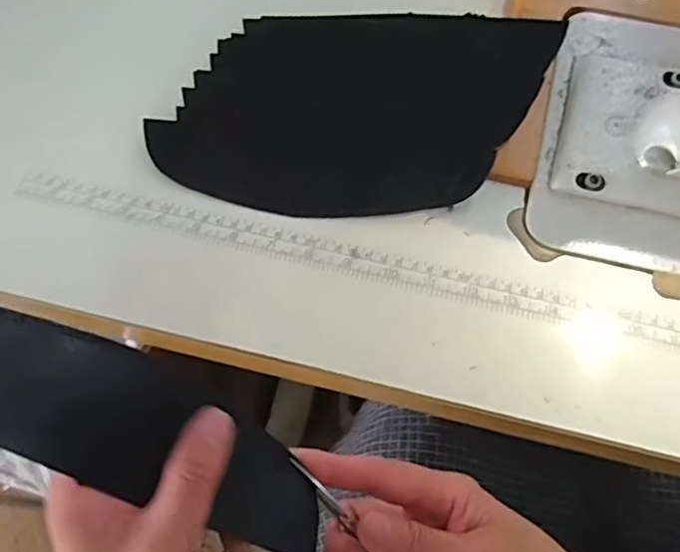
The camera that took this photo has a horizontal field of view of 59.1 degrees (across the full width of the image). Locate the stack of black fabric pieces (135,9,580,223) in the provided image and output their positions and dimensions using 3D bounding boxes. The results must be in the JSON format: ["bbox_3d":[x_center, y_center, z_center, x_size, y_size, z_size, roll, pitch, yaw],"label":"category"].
[{"bbox_3d":[0.010,-0.111,0.400,0.253,0.009,0.142,2,80,2],"label":"stack of black fabric pieces"}]

